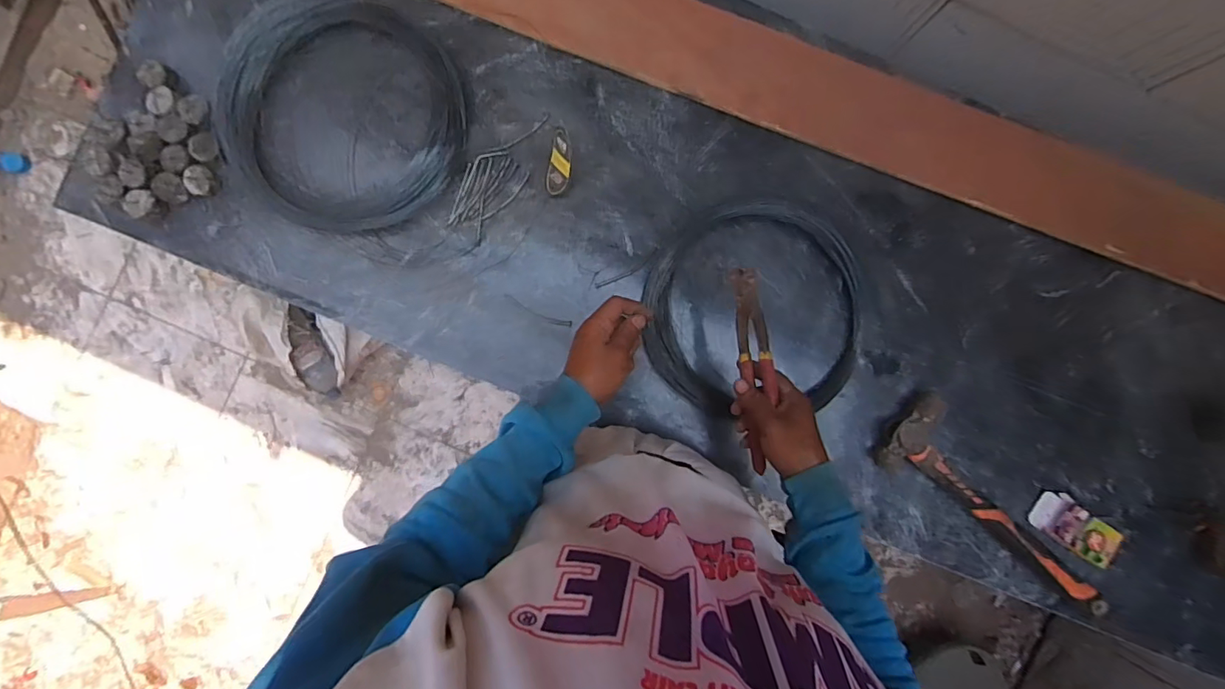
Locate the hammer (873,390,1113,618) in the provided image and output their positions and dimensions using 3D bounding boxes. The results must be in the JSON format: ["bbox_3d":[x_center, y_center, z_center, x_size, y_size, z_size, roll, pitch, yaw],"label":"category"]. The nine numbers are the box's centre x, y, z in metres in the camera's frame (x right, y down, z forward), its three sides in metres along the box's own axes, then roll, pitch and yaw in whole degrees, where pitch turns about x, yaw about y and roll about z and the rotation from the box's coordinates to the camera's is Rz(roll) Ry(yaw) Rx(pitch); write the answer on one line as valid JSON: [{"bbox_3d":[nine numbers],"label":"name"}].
[{"bbox_3d":[0.519,0.206,0.700,0.356,0.048,0.119,35,89,-1],"label":"hammer"}]

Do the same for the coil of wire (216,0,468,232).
[{"bbox_3d":[-0.336,-0.303,0.651,0.294,0.051,0.300,0,89,-3],"label":"coil of wire"}]

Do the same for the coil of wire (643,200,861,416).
[{"bbox_3d":[0.186,-0.049,0.700,0.290,0.040,0.278,0,91,-3],"label":"coil of wire"}]

